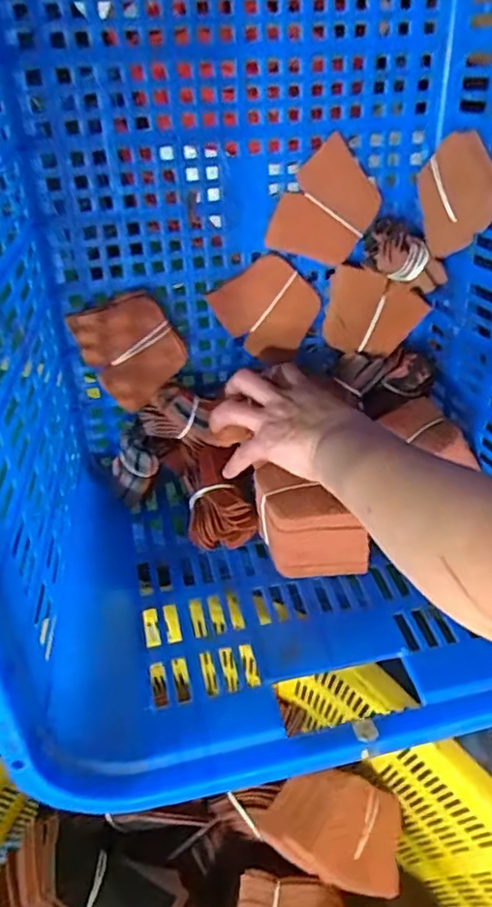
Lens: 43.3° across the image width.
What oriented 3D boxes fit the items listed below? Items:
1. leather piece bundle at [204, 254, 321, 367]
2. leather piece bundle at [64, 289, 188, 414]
[{"bbox_3d":[0.023,-0.135,0.590,0.086,0.091,0.007,-32,27,6],"label":"leather piece bundle"},{"bbox_3d":[-0.103,-0.096,0.558,0.080,0.096,0.011,-33,27,3],"label":"leather piece bundle"}]

